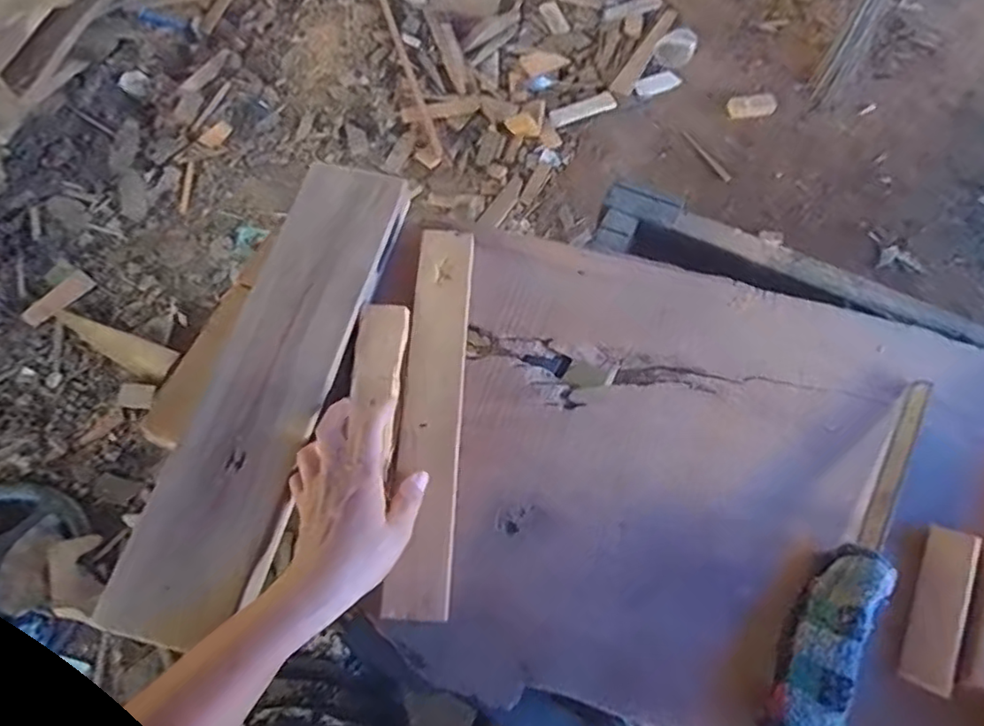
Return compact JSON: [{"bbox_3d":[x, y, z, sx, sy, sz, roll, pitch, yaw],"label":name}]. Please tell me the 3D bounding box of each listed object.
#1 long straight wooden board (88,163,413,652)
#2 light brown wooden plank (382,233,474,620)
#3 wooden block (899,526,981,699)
[{"bbox_3d":[-0.183,0.005,0.539,0.102,0.028,0.427,12,65,8],"label":"long straight wooden board"},{"bbox_3d":[-0.050,0.034,0.546,0.053,0.011,0.341,9,63,-11],"label":"light brown wooden plank"},{"bbox_3d":[0.332,0.180,0.467,0.034,0.009,0.119,24,67,13],"label":"wooden block"}]

